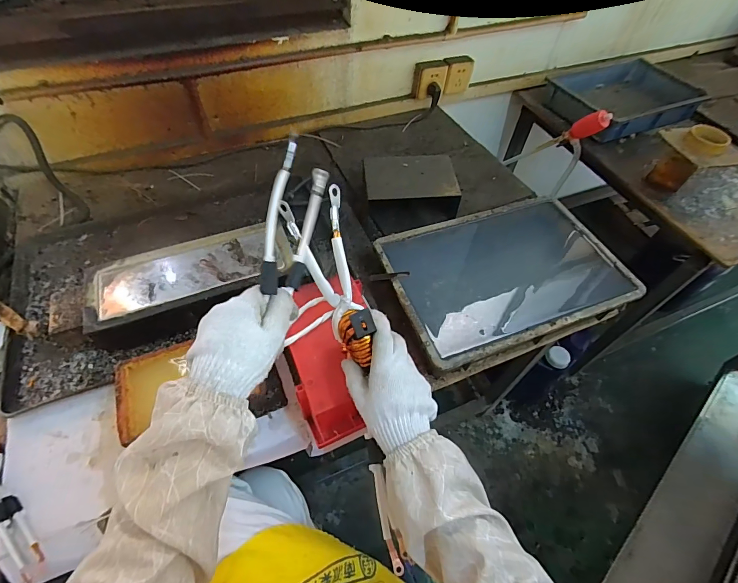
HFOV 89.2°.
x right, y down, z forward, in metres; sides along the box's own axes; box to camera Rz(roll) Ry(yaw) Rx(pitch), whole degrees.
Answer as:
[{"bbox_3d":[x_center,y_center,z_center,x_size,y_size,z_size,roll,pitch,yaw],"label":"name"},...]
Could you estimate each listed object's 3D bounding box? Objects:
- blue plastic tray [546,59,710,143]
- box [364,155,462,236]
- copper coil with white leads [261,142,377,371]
[{"bbox_3d":[0.789,-0.620,1.192,0.467,0.074,0.331,-18,57,-15],"label":"blue plastic tray"},{"bbox_3d":[0.090,-0.232,0.869,0.204,0.090,0.166,-4,54,-5],"label":"box"},{"bbox_3d":[-0.049,-0.050,0.417,0.104,0.199,0.183,0,54,-2],"label":"copper coil with white leads"}]

